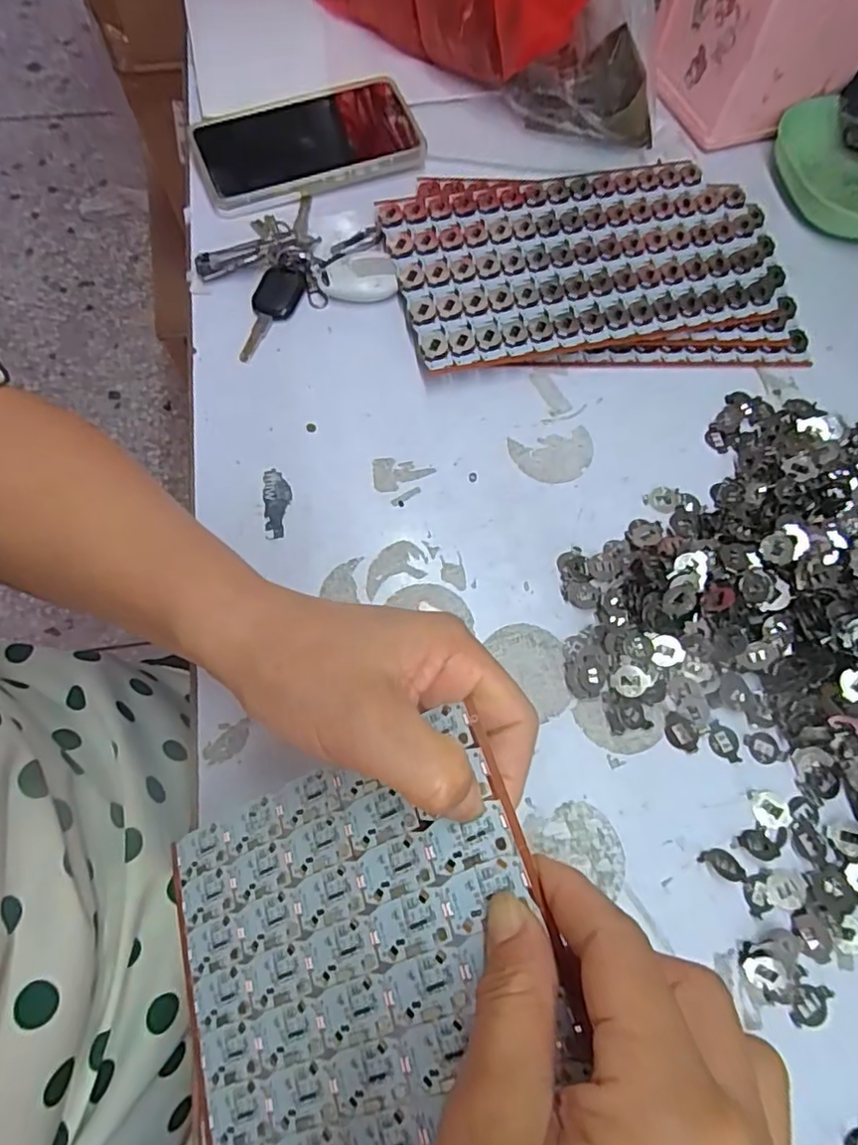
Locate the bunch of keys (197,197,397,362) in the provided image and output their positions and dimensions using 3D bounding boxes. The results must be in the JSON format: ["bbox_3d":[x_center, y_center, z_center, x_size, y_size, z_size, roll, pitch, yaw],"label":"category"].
[{"bbox_3d":[-0.094,-0.216,0.418,0.121,0.018,0.110,-27,72,-13],"label":"bunch of keys"}]

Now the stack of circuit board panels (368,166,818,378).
[{"bbox_3d":[0.115,-0.218,0.430,0.277,0.020,0.167,-4,69,-5],"label":"stack of circuit board panels"}]

